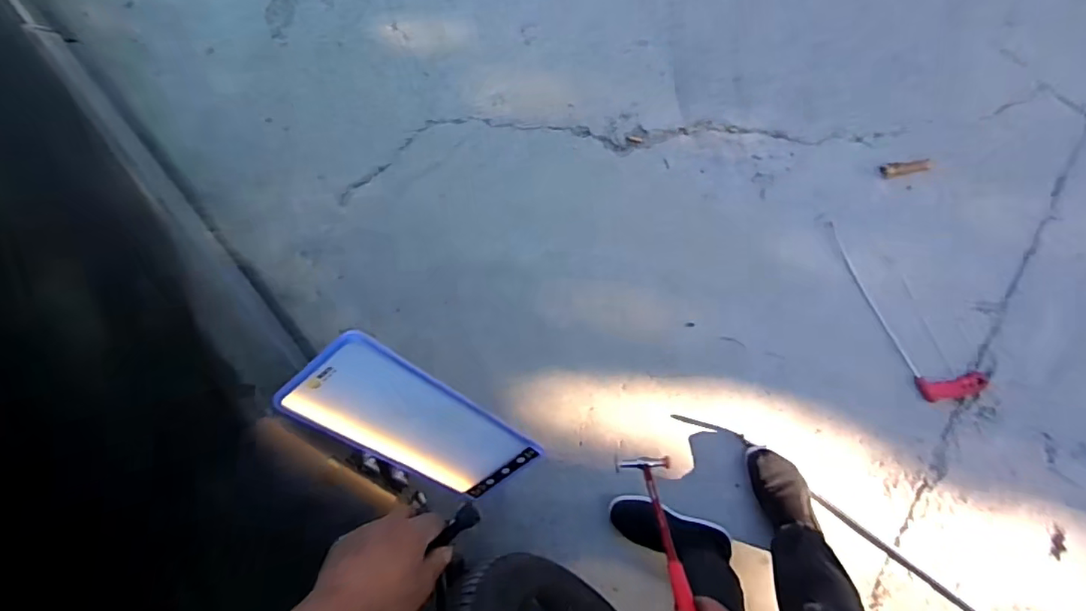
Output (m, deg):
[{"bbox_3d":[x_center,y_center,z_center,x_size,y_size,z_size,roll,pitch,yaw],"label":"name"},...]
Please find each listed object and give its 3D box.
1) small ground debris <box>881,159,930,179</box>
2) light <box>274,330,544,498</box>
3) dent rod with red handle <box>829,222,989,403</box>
[{"bbox_3d":[0.741,-0.280,1.108,0.091,0.007,0.029,-6,87,8],"label":"small ground debris"},{"bbox_3d":[-0.192,0.181,0.821,0.163,0.389,0.038,-41,36,13],"label":"light"},{"bbox_3d":[0.697,0.031,1.092,0.111,0.022,0.429,-42,83,5],"label":"dent rod with red handle"}]

